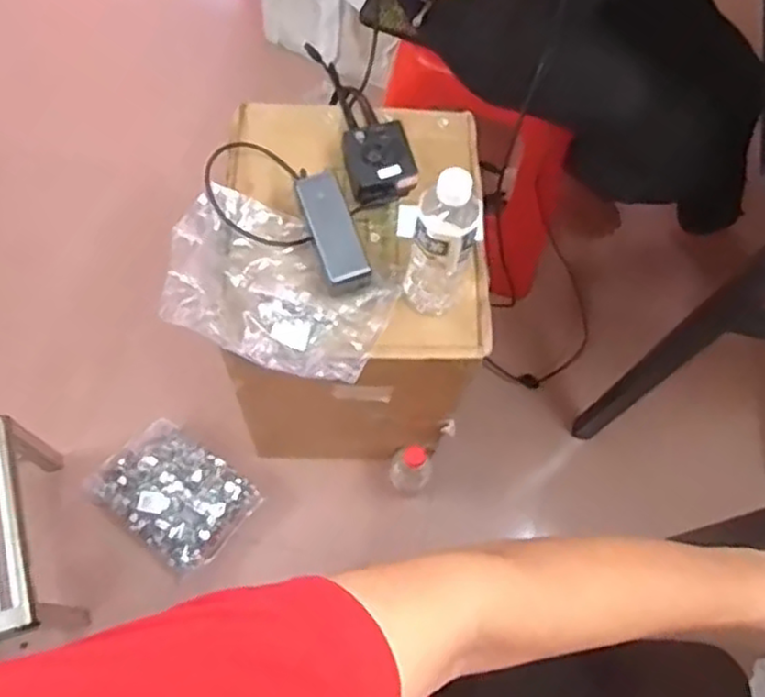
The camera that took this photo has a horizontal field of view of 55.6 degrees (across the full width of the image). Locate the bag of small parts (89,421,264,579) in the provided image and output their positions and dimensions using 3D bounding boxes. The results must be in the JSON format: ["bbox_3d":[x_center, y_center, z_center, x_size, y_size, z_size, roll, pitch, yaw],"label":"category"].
[{"bbox_3d":[-0.329,0.221,1.134,0.238,0.042,0.163,35,70,11],"label":"bag of small parts"}]

